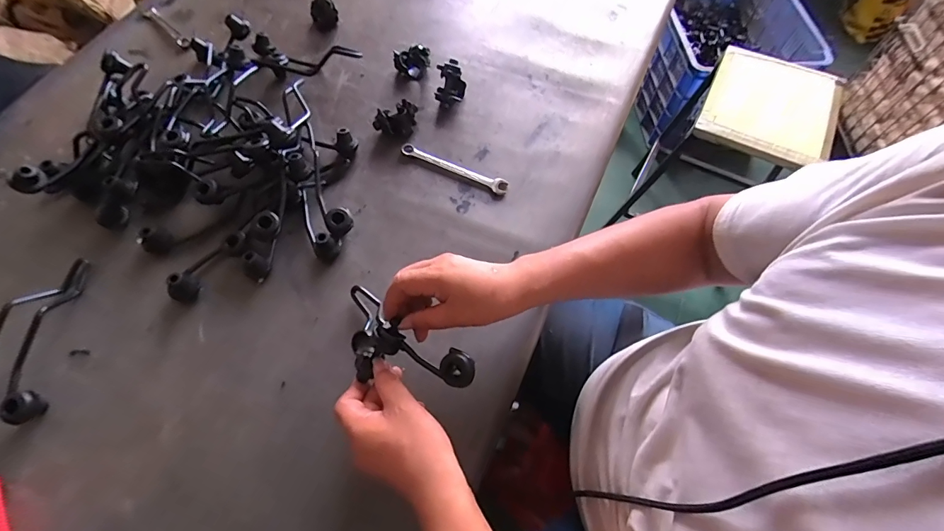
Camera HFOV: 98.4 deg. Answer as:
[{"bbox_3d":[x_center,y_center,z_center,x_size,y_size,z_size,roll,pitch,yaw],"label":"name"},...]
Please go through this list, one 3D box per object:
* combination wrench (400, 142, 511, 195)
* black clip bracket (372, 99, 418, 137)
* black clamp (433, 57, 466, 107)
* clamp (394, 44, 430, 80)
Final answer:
[{"bbox_3d":[-0.027,-0.139,0.584,0.164,0.008,0.022,24,67,10],"label":"combination wrench"},{"bbox_3d":[-0.113,-0.220,0.609,0.055,0.032,0.044,14,66,6],"label":"black clip bracket"},{"bbox_3d":[-0.035,-0.277,0.625,0.043,0.042,0.059,11,65,5],"label":"black clamp"},{"bbox_3d":[-0.097,-0.329,0.652,0.061,0.043,0.030,25,67,10],"label":"clamp"}]

